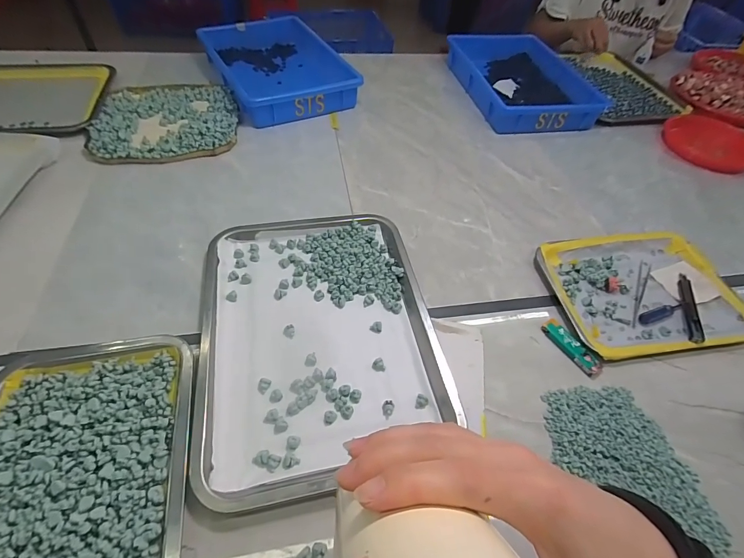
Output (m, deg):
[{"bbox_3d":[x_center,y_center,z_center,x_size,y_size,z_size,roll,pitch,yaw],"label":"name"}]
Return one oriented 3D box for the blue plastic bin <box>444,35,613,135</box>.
[{"bbox_3d":[0.360,-0.482,0.904,0.272,0.053,0.392,-5,52,-8],"label":"blue plastic bin"}]

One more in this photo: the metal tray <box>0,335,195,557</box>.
[{"bbox_3d":[-0.264,0.170,0.330,0.190,0.017,0.262,-9,53,-11],"label":"metal tray"}]

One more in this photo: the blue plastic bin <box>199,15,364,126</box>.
[{"bbox_3d":[-0.216,-0.490,0.860,0.261,0.059,0.392,-23,57,-20],"label":"blue plastic bin"}]

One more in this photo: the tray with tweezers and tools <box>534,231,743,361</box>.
[{"bbox_3d":[0.369,0.012,0.514,0.247,0.019,0.185,-6,52,-9],"label":"tray with tweezers and tools"}]

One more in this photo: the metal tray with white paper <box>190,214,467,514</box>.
[{"bbox_3d":[-0.064,0.054,0.446,0.257,0.022,0.341,-8,53,-10],"label":"metal tray with white paper"}]

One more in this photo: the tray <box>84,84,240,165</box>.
[{"bbox_3d":[-0.383,-0.302,0.702,0.246,0.024,0.264,-8,53,-10],"label":"tray"}]

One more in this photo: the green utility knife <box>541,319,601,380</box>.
[{"bbox_3d":[0.243,0.083,0.456,0.025,0.011,0.078,-26,58,-22],"label":"green utility knife"}]

